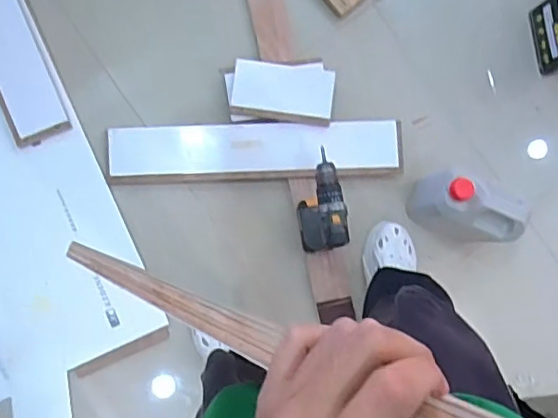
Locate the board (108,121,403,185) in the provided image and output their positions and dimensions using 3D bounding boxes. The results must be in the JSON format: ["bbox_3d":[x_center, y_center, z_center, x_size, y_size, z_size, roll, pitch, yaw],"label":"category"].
[{"bbox_3d":[-0.046,-0.125,1.258,0.629,0.029,0.121,-2,99,-1],"label":"board"}]

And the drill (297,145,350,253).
[{"bbox_3d":[0.081,-0.012,1.166,0.068,0.223,0.187,-9,87,-6],"label":"drill"}]

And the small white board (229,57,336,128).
[{"bbox_3d":[0.009,-0.254,1.238,0.211,0.023,0.119,7,85,-5],"label":"small white board"}]

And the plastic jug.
[{"bbox_3d":[0.387,-0.004,1.199,0.163,0.233,0.101,23,84,-3],"label":"plastic jug"}]

